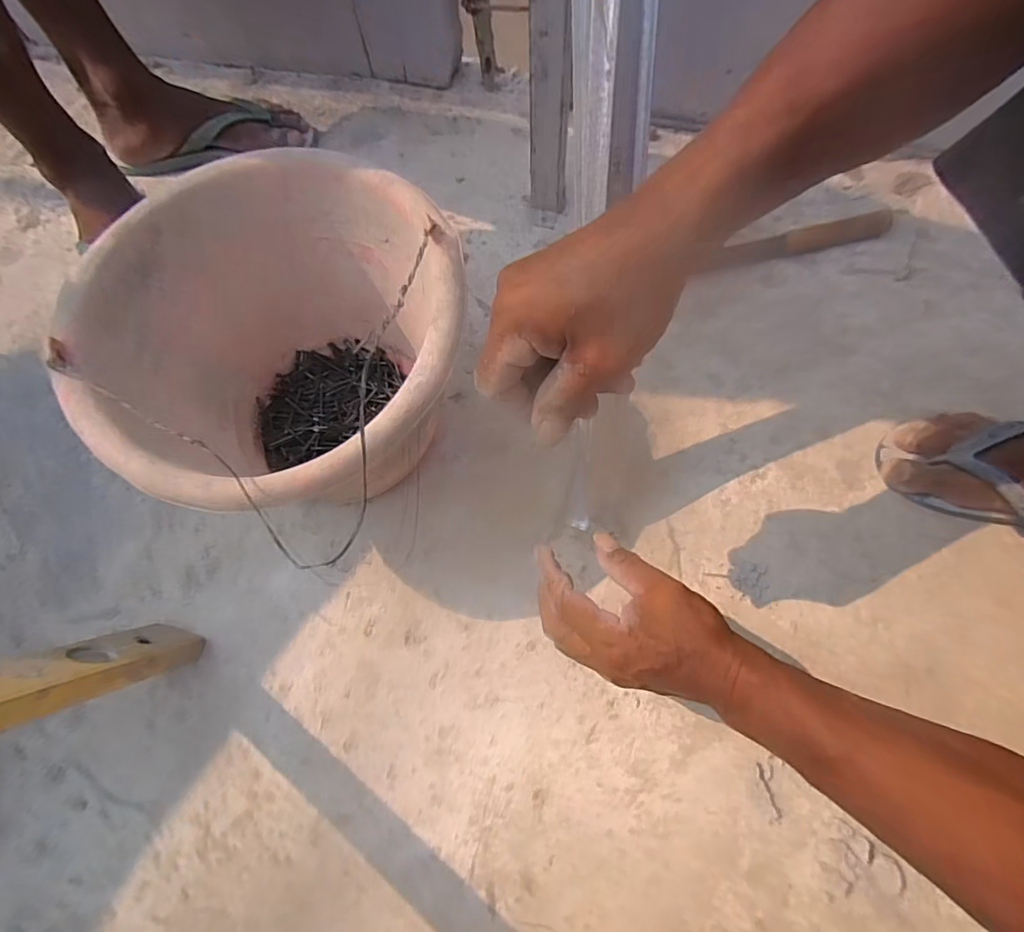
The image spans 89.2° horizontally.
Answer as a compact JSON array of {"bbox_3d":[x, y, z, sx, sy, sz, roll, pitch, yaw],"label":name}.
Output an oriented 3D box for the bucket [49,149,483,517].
[{"bbox_3d":[-0.168,-0.073,0.447,0.276,0.206,0.268,-1,67,3],"label":"bucket"}]

